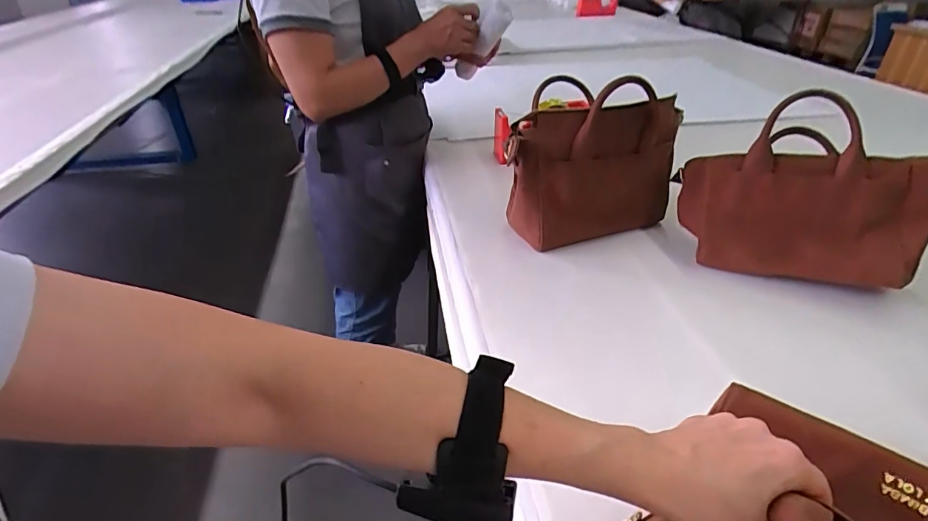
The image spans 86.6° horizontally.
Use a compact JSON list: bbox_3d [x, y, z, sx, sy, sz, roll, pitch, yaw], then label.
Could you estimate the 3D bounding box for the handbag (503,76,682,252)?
[{"bbox_3d":[0.206,-0.158,0.783,0.282,0.225,0.109,-12,36,-14],"label":"handbag"}]

